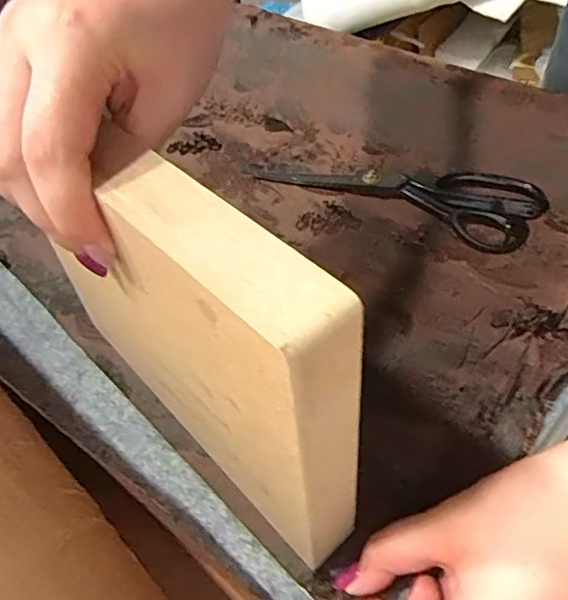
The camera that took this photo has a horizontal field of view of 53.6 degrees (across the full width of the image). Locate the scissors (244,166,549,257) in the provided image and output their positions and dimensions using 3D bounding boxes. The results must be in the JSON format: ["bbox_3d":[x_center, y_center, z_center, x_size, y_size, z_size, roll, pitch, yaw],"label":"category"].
[{"bbox_3d":[0.091,-0.100,0.484,0.244,0.015,0.079,22,54,24],"label":"scissors"}]

